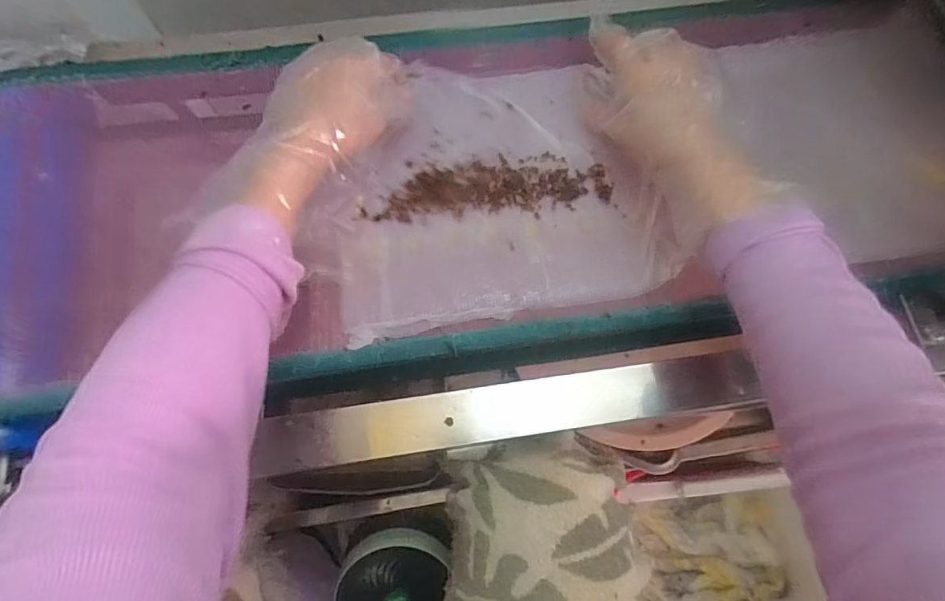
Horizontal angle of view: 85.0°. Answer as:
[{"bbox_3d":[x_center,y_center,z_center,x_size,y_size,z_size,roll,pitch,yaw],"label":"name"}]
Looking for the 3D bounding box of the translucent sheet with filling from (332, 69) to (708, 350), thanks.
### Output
[{"bbox_3d":[0.021,-0.092,0.392,0.249,0.031,0.207,-10,72,-5],"label":"translucent sheet with filling"}]

